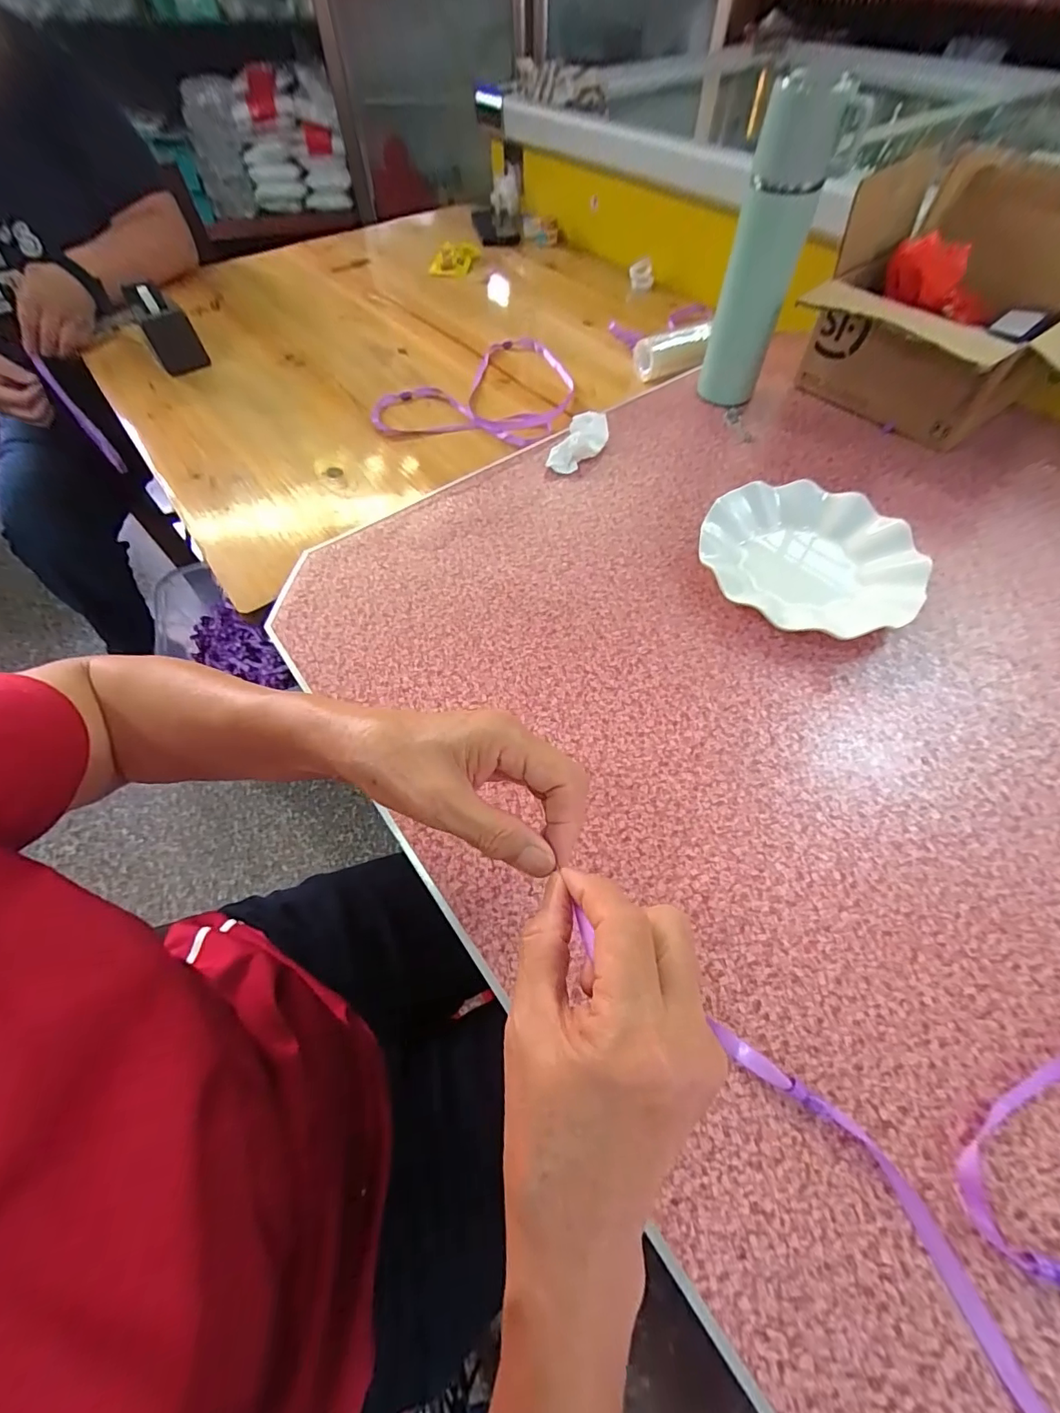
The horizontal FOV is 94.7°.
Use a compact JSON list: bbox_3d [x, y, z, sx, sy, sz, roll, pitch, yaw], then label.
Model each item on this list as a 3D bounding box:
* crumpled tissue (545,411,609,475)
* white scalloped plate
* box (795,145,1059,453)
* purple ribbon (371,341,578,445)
[{"bbox_3d":[0.054,-0.291,0.542,0.043,0.027,0.084,24,64,15],"label":"crumpled tissue"},{"bbox_3d":[0.248,-0.133,0.439,0.178,0.024,0.178,27,65,17],"label":"white scalloped plate"},{"bbox_3d":[0.434,-0.385,0.492,0.219,0.174,0.267,-41,66,-19],"label":"box"},{"bbox_3d":[-0.066,-0.445,0.677,0.248,0.024,0.241,7,61,6],"label":"purple ribbon"}]

